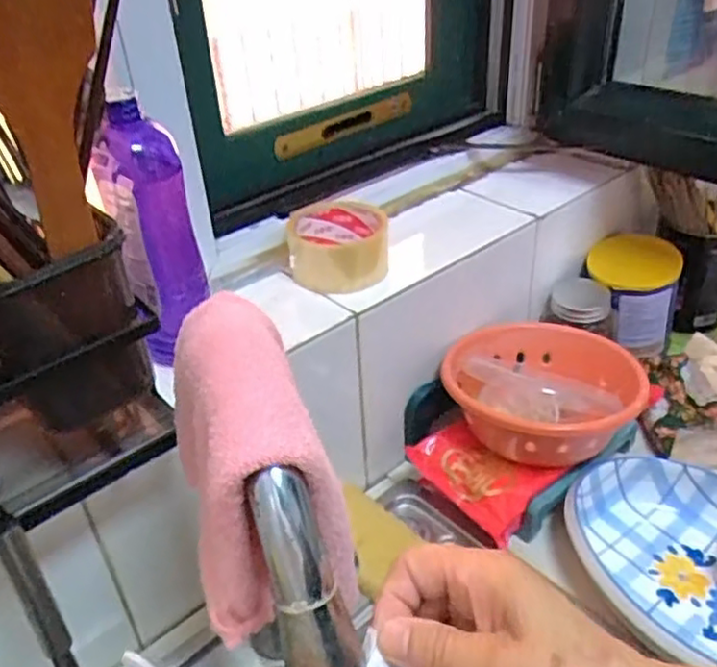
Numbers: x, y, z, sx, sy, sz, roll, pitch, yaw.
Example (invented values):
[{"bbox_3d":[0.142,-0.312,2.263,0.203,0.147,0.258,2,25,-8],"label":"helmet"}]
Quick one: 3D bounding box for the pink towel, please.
[{"bbox_3d":[-0.051,0.056,0.327,0.069,0.114,0.120,-13,36,-13],"label":"pink towel"}]

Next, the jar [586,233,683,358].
[{"bbox_3d":[0.316,-0.044,0.805,0.097,0.121,0.091,-2,35,2],"label":"jar"}]

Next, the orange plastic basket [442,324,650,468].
[{"bbox_3d":[0.172,0.054,0.651,0.176,0.065,0.165,8,36,16],"label":"orange plastic basket"}]

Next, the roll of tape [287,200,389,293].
[{"bbox_3d":[-0.017,-0.080,0.636,0.091,0.046,0.091,-3,35,1],"label":"roll of tape"}]

